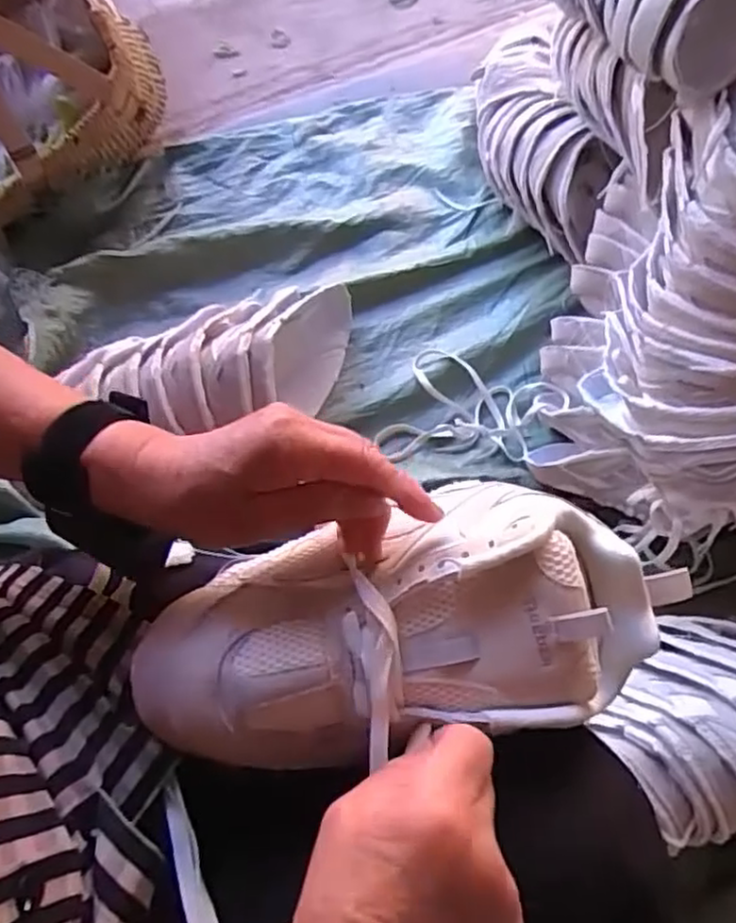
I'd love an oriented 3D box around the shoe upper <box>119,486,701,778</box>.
[{"bbox_3d":[0.012,0.079,0.338,0.265,0.071,0.119,-13,65,3],"label":"shoe upper"}]

